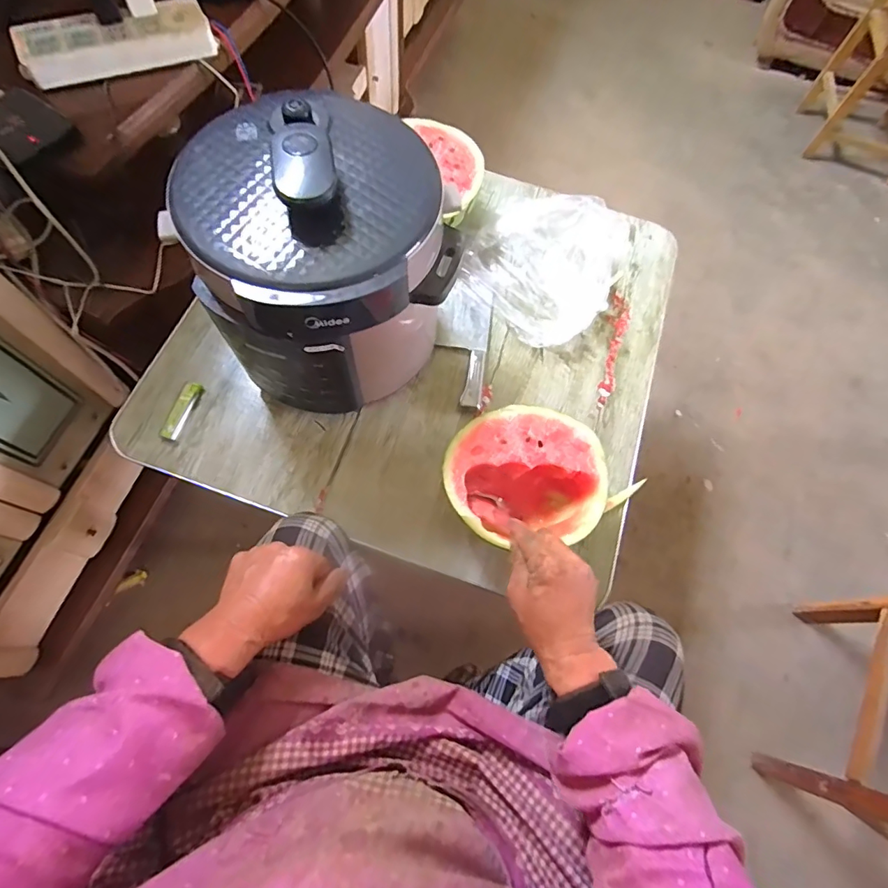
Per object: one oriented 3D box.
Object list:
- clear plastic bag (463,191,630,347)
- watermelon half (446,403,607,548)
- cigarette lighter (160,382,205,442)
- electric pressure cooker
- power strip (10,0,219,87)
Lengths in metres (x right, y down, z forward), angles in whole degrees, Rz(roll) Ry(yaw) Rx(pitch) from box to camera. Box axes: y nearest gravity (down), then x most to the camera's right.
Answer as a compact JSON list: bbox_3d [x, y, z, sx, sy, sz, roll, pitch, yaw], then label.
[{"bbox_3d":[0.177,-0.304,0.737,0.289,0.060,0.238,-40,76,-17],"label":"clear plastic bag"},{"bbox_3d":[0.091,0.042,0.566,0.176,0.082,0.159,-1,69,-2],"label":"watermelon half"},{"bbox_3d":[-0.346,-0.045,0.627,0.020,0.017,0.084,14,68,2],"label":"cigarette lighter"},{"bbox_3d":[-0.135,-0.202,0.545,0.261,0.263,0.249,1,68,-3],"label":"electric pressure cooker"},{"bbox_3d":[-0.416,-0.513,0.607,0.232,0.040,0.069,-24,72,-12],"label":"power strip"}]

